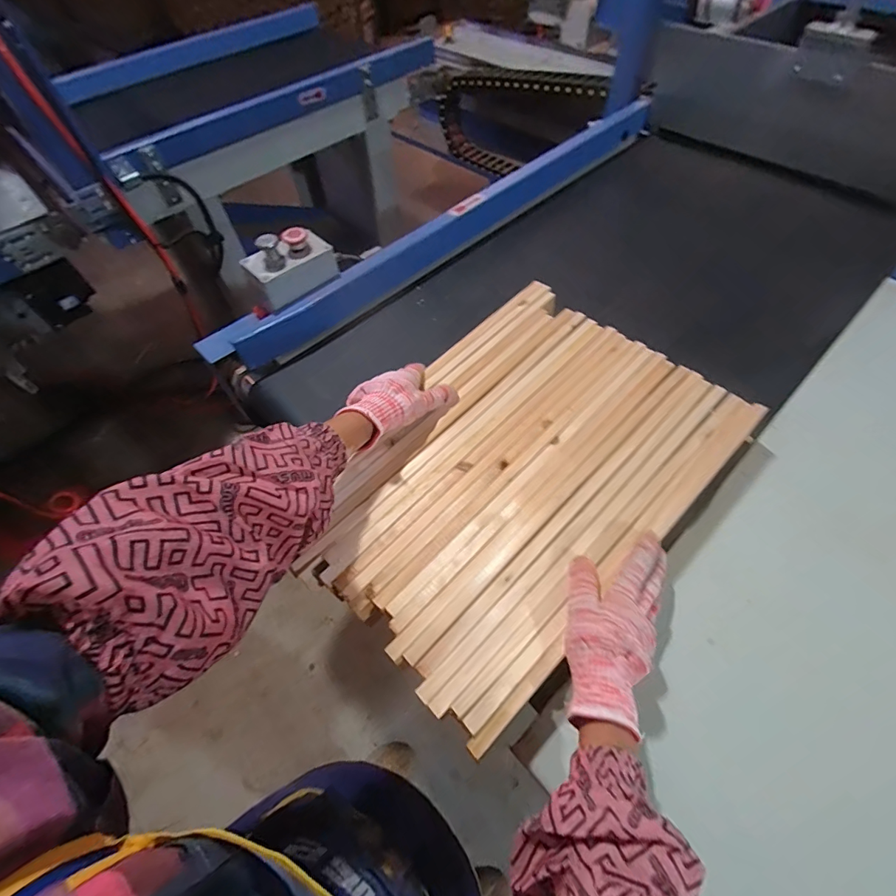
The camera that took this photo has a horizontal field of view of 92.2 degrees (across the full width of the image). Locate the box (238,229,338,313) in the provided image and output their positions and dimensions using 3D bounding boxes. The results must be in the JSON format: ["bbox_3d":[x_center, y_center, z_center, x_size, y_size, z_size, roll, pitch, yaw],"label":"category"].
[{"bbox_3d":[-0.238,-0.283,0.652,0.126,0.072,0.071,-36,63,-20],"label":"box"}]

